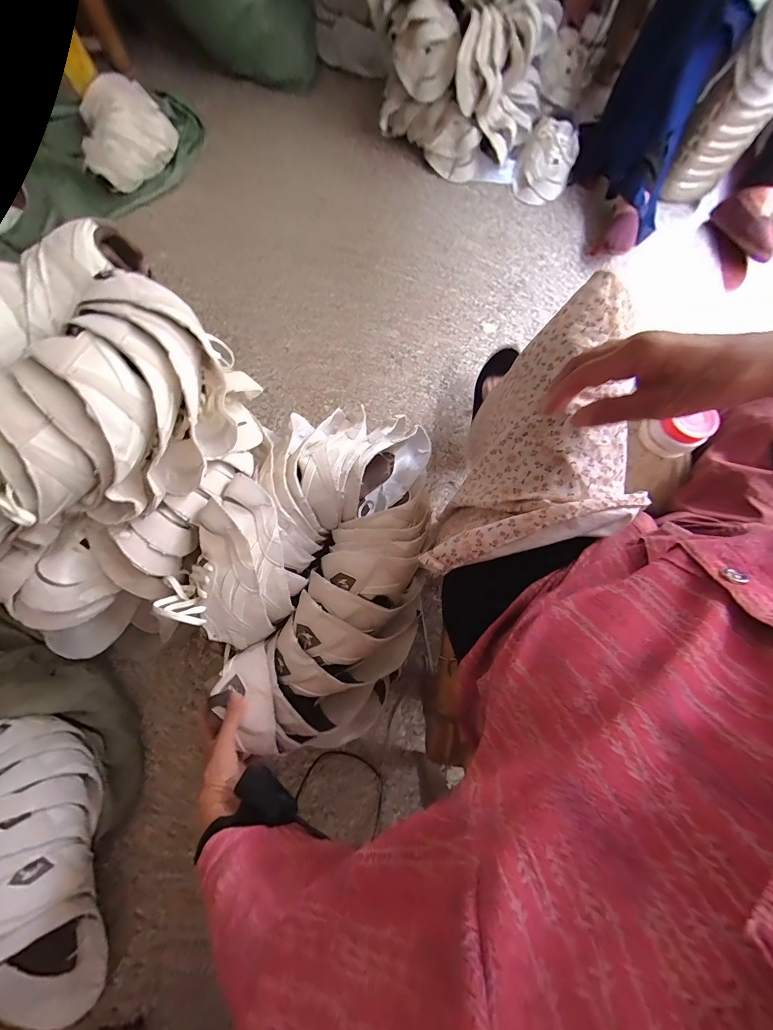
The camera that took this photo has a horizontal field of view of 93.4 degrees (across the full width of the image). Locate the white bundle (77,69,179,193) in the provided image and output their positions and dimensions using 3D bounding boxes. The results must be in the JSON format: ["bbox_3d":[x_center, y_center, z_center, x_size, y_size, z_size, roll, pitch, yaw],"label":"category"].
[{"bbox_3d":[-0.763,-1.131,1.070,0.245,0.129,0.351,-22,76,-5],"label":"white bundle"}]

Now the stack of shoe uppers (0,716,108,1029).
[{"bbox_3d":[-0.554,0.560,0.573,0.159,0.135,0.463,-20,76,-5],"label":"stack of shoe uppers"}]

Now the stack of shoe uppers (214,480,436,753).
[{"bbox_3d":[-0.041,0.135,0.548,0.196,0.109,0.418,30,76,7],"label":"stack of shoe uppers"}]

